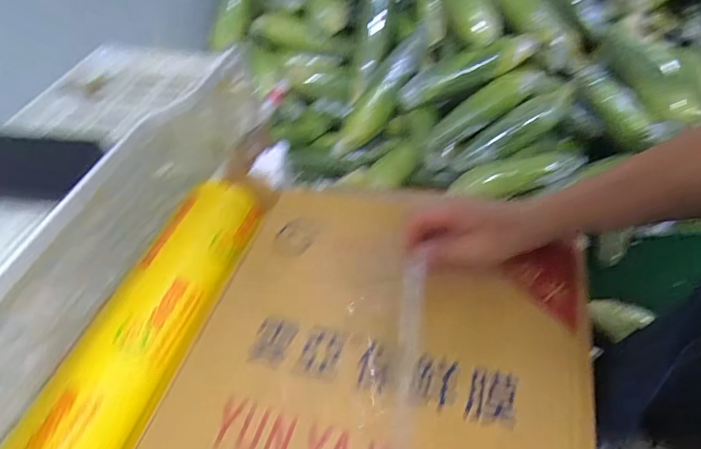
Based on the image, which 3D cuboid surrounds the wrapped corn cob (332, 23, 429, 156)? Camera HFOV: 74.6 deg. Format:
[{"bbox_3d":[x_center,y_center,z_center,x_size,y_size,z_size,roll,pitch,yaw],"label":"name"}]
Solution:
[{"bbox_3d":[0.060,-0.237,0.848,0.272,0.052,0.053,-55,51,12],"label":"wrapped corn cob"}]

